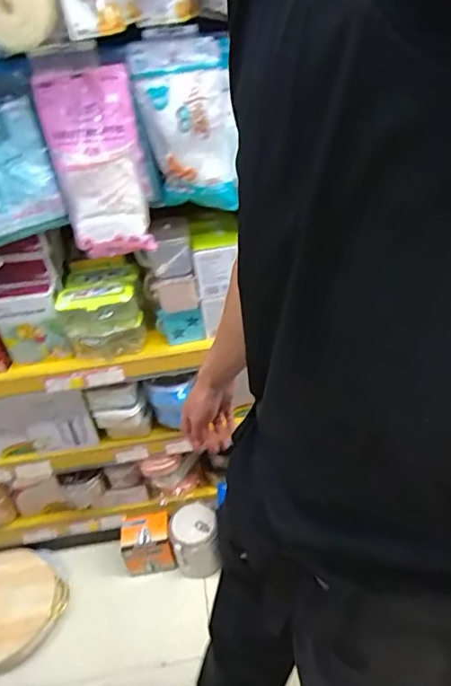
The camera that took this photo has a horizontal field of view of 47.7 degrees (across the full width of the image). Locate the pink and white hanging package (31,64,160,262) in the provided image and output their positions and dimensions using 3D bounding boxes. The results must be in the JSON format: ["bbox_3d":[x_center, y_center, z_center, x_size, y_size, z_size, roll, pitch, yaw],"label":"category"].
[{"bbox_3d":[-0.233,-0.320,0.947,0.160,0.328,0.056,-10,37,-4],"label":"pink and white hanging package"}]

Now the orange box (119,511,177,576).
[{"bbox_3d":[-0.222,0.580,1.463,0.144,0.117,0.124,-10,37,-4],"label":"orange box"}]

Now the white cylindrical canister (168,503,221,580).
[{"bbox_3d":[-0.086,0.549,1.430,0.130,0.122,0.158,-10,37,-4],"label":"white cylindrical canister"}]

